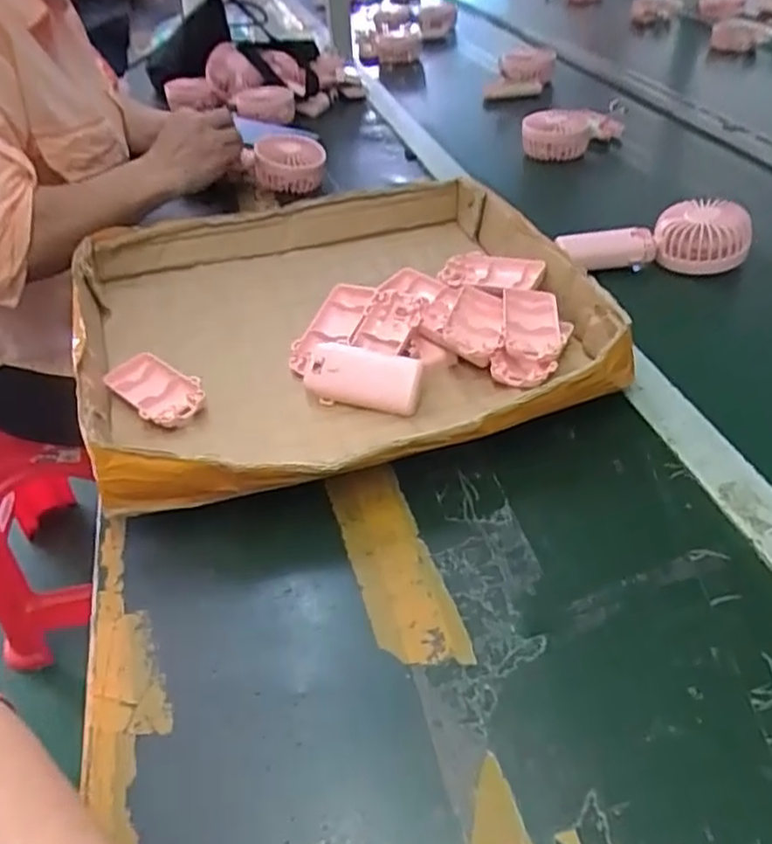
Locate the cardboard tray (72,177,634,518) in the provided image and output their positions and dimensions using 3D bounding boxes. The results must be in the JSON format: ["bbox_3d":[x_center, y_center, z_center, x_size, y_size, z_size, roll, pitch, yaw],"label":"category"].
[{"bbox_3d":[-0.040,-0.091,0.595,0.401,0.061,0.388,-17,42,-15],"label":"cardboard tray"}]

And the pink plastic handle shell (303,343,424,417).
[{"bbox_3d":[-0.020,-0.032,0.540,0.101,0.037,0.045,10,42,15],"label":"pink plastic handle shell"}]

